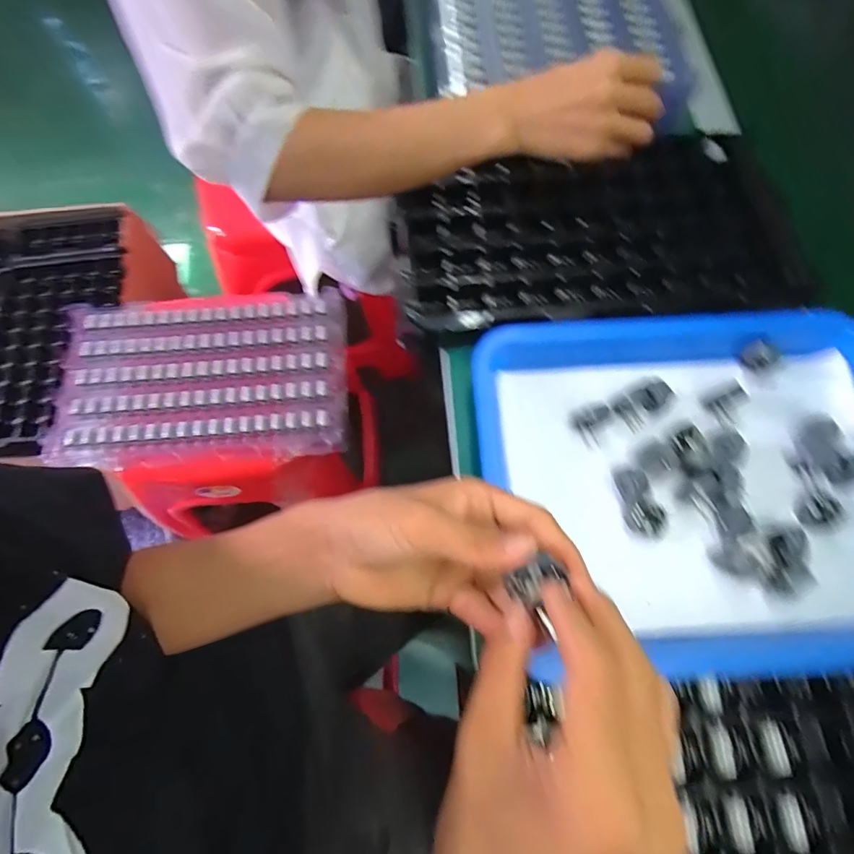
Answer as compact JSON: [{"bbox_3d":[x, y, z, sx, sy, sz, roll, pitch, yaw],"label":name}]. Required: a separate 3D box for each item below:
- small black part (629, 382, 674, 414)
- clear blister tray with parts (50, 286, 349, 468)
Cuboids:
[{"bbox_3d":[0.184,-0.025,0.391,0.028,0.009,0.023,-32,74,-13],"label":"small black part"},{"bbox_3d":[-0.300,-0.068,0.647,0.372,0.025,0.221,-4,70,-4],"label":"clear blister tray with parts"}]

